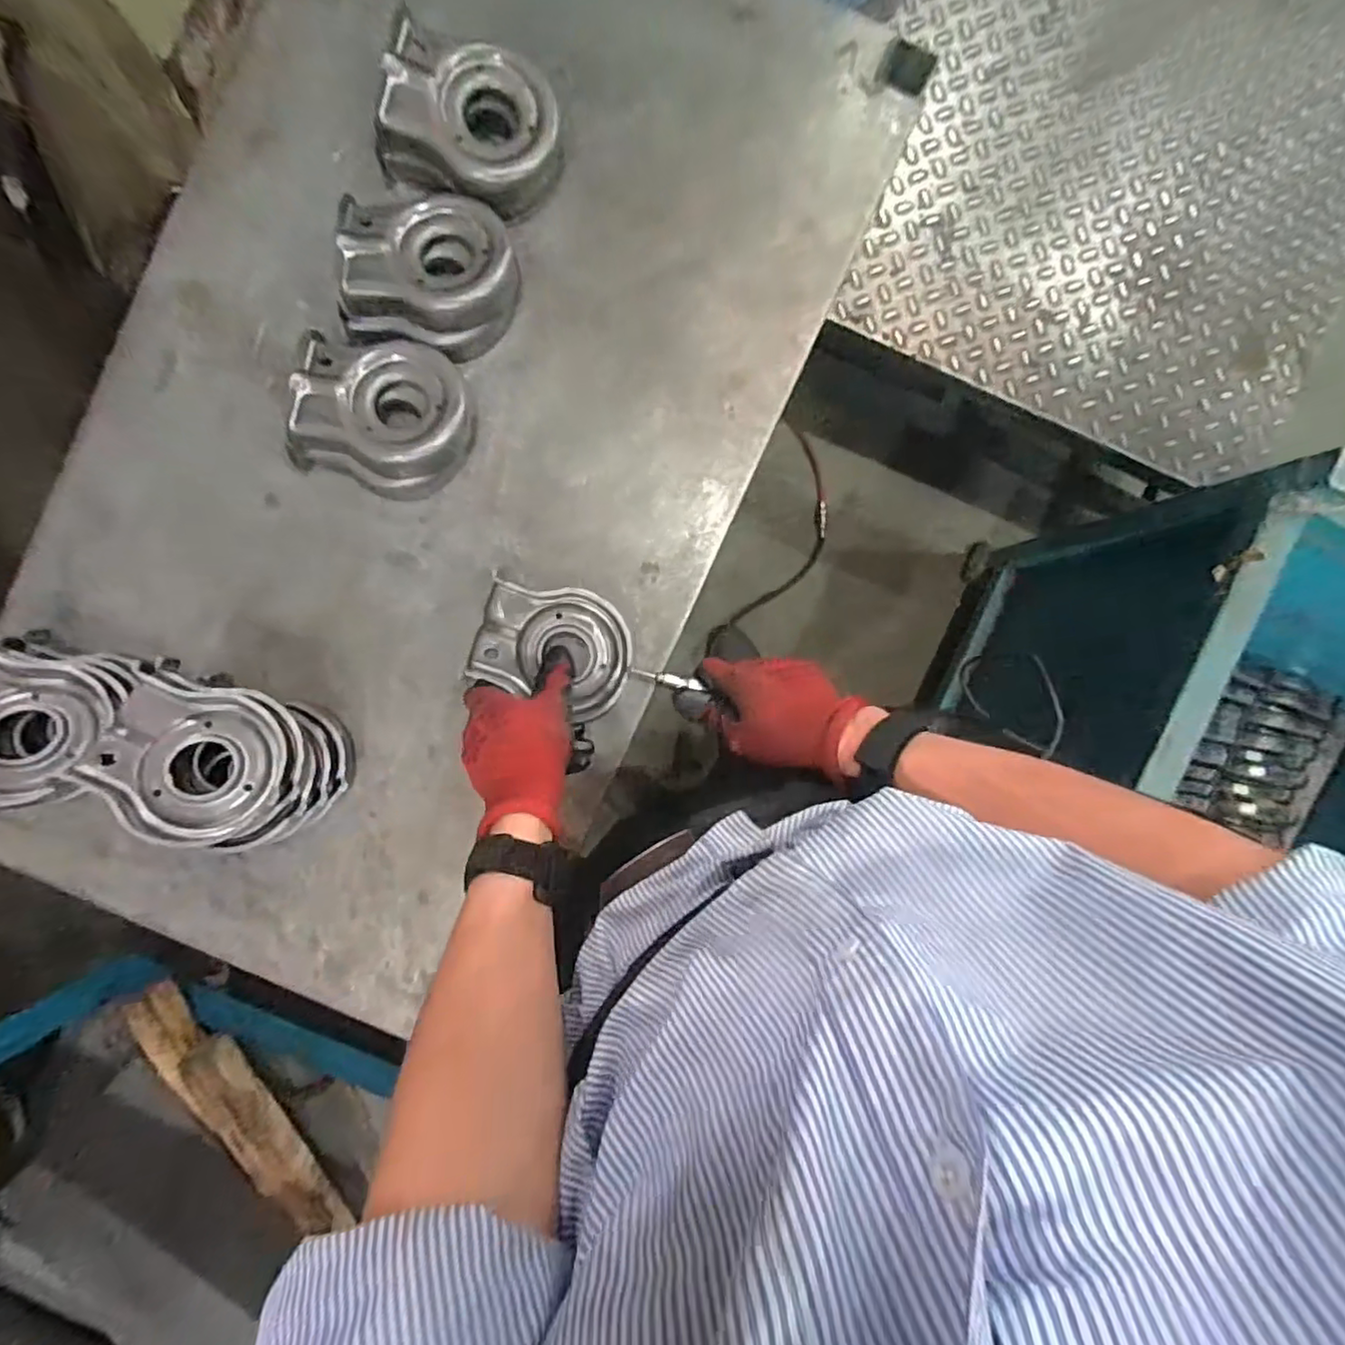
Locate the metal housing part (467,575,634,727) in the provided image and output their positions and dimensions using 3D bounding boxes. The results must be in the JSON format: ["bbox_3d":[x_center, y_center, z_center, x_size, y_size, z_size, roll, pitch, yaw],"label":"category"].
[{"bbox_3d":[-0.093,-0.021,0.498,0.122,0.023,0.091,18,92,1],"label":"metal housing part"}]

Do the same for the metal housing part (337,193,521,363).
[{"bbox_3d":[-0.186,-0.306,0.481,0.126,0.050,0.113,7,91,1],"label":"metal housing part"}]

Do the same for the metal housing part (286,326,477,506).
[{"bbox_3d":[-0.223,-0.199,0.488,0.129,0.055,0.111,17,92,1],"label":"metal housing part"}]

